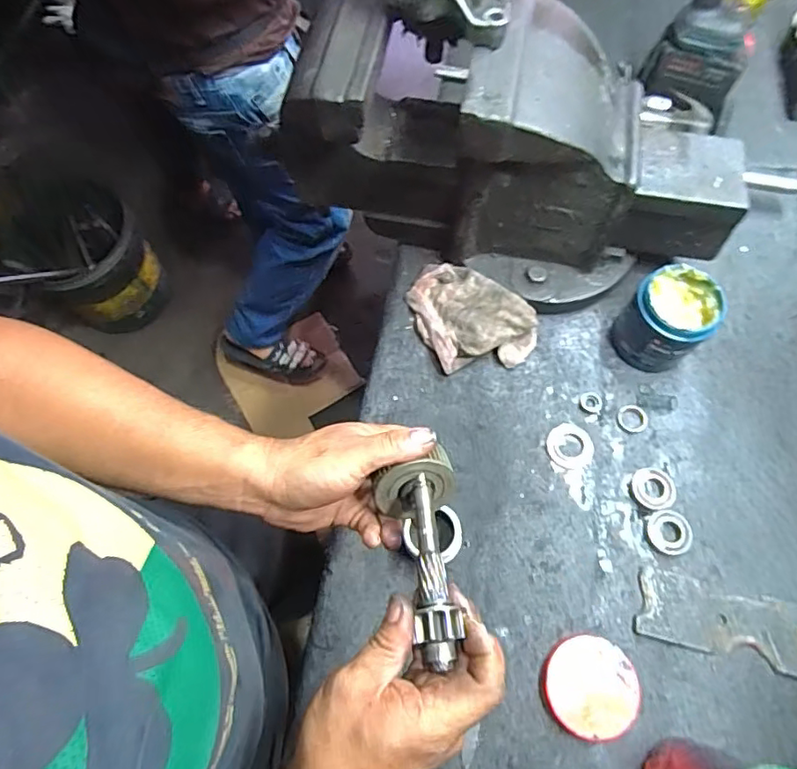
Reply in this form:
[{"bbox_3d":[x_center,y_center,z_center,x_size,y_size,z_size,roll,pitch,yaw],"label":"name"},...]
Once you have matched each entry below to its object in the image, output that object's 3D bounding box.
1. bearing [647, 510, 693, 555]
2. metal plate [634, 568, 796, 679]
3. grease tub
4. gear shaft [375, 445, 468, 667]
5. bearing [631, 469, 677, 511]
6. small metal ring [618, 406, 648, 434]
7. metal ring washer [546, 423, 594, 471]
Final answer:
[{"bbox_3d":[0.294,0.160,0.618,0.045,0.009,0.045,0,67,1],"label":"bearing"},{"bbox_3d":[0.351,0.248,0.582,0.202,0.011,0.068,13,67,9],"label":"metal plate"},{"bbox_3d":[0.316,-0.074,0.674,0.093,0.101,0.087,0,67,1],"label":"grease tub"},{"bbox_3d":[0.018,0.122,0.401,0.057,0.055,0.138,-6,52,-2],"label":"gear shaft"},{"bbox_3d":[0.285,0.117,0.638,0.046,0.010,0.046,0,67,1],"label":"bearing"},{"bbox_3d":[0.275,0.040,0.670,0.032,0.009,0.032,0,67,1],"label":"small metal ring"},{"bbox_3d":[0.199,0.072,0.661,0.051,0.006,0.054,0,67,1],"label":"metal ring washer"}]

